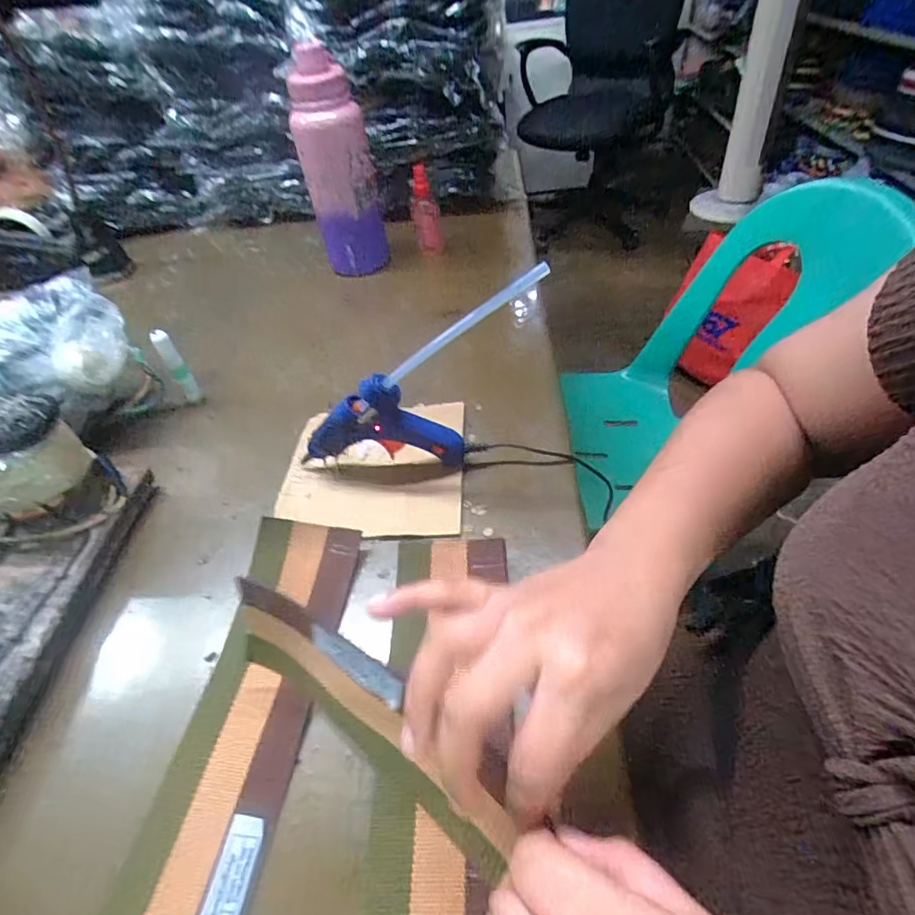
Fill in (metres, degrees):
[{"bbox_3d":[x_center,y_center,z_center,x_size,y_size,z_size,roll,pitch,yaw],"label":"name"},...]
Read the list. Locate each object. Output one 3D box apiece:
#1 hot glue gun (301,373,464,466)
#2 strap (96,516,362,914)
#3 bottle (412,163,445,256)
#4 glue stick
[{"bbox_3d":[-0.067,-0.022,0.425,0.140,0.094,0.024,-8,46,2],"label":"hot glue gun"},{"bbox_3d":[-0.133,0.169,0.304,0.077,0.023,0.293,4,50,8],"label":"strap"},{"bbox_3d":[-0.045,-0.340,0.712,0.038,0.112,0.035,-5,46,4],"label":"bottle"},{"bbox_3d":[0.001,-0.088,0.356,0.146,0.009,0.007,-29,34,30],"label":"glue stick"}]

